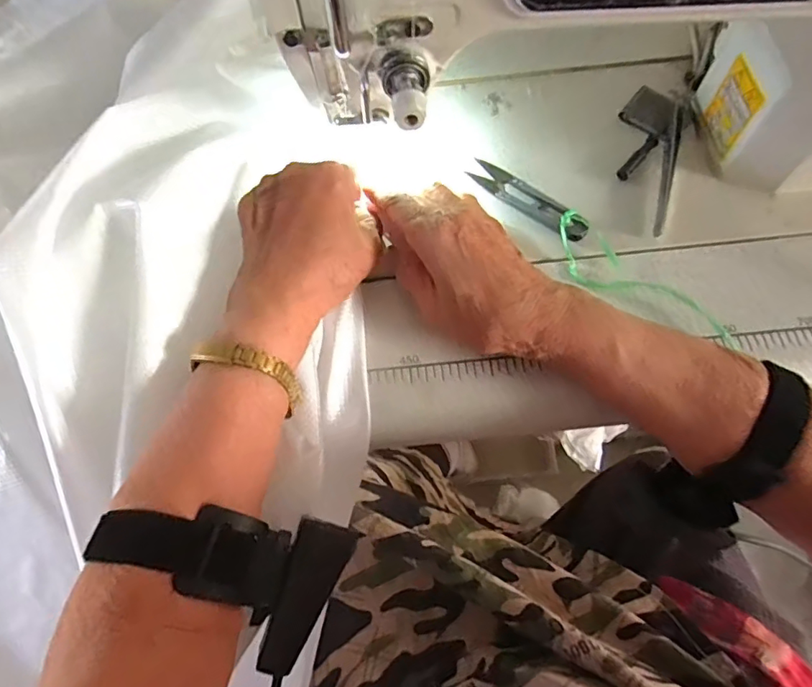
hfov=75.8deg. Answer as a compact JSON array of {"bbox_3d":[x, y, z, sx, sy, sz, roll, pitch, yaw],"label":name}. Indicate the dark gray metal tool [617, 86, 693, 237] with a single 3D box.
[{"bbox_3d":[0.175,-0.139,0.382,0.050,0.015,0.122,21,68,12],"label":"dark gray metal tool"}]

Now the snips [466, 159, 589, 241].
[{"bbox_3d":[0.086,-0.103,0.371,0.095,0.011,0.023,40,73,19],"label":"snips"}]

